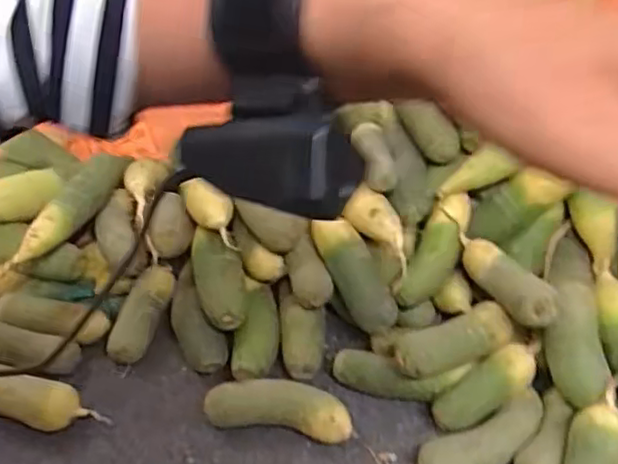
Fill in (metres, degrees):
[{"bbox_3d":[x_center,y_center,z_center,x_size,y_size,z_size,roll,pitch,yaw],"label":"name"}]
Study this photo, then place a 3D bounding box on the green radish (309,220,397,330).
[{"bbox_3d":[0.053,0.048,0.756,0.045,0.046,0.139,-30,88,-24],"label":"green radish"}]

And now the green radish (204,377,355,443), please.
[{"bbox_3d":[-0.030,0.188,0.701,0.152,0.046,0.052,6,45,10],"label":"green radish"}]

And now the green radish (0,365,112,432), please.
[{"bbox_3d":[-0.303,0.186,0.722,0.163,0.045,0.046,12,46,16],"label":"green radish"}]

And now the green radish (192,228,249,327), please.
[{"bbox_3d":[-0.105,0.046,0.767,0.059,0.045,0.133,-14,58,-10],"label":"green radish"}]

